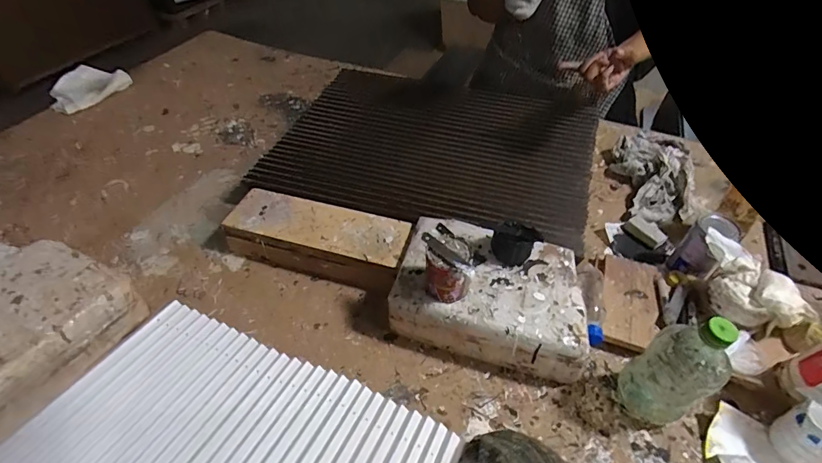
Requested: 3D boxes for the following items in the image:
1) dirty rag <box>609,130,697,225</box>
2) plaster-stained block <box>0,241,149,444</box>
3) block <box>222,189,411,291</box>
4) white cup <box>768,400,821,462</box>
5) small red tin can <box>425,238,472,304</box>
[{"bbox_3d":[0.479,-0.110,0.809,0.128,0.069,0.189,-1,47,0],"label":"dirty rag"},{"bbox_3d":[-0.507,0.133,0.526,0.176,0.100,0.238,21,50,19],"label":"plaster-stained block"},{"bbox_3d":[-0.160,0.008,0.706,0.306,0.089,0.111,11,48,11],"label":"block"},{"bbox_3d":[0.491,0.246,0.497,0.060,0.079,0.059,0,47,1],"label":"white cup"},{"bbox_3d":[0.051,0.054,0.559,0.060,0.076,0.055,0,47,1],"label":"small red tin can"}]

